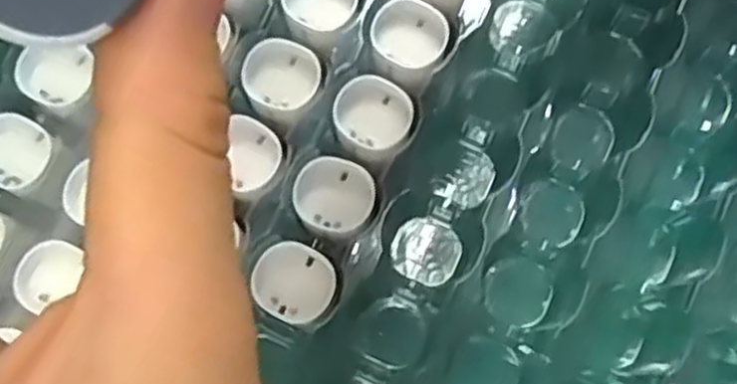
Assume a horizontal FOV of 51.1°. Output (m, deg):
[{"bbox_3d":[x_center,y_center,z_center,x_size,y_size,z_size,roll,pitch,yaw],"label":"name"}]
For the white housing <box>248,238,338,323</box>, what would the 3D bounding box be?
[{"bbox_3d":[-0.028,0.034,0.292,0.029,0.010,0.028,20,77,4],"label":"white housing"}]

